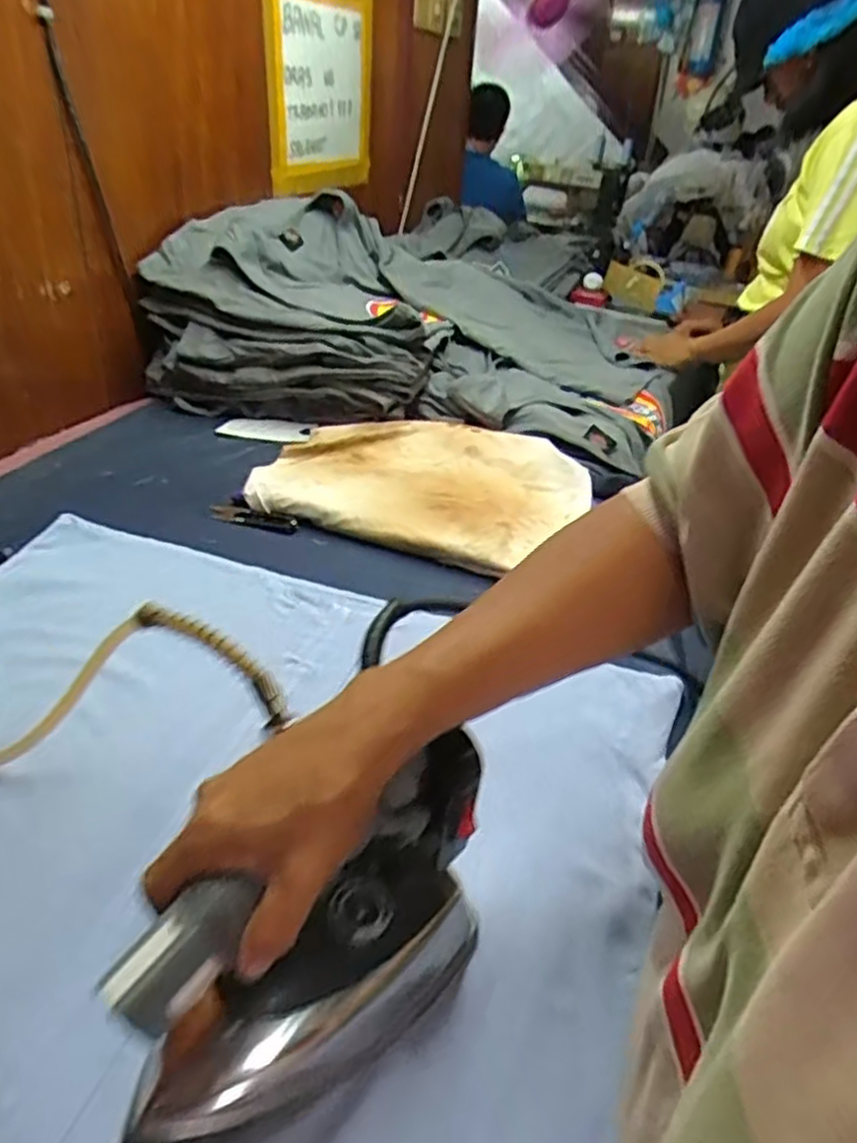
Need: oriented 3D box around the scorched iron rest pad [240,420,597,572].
[{"bbox_3d":[-0.003,-0.109,0.849,0.347,0.019,0.259,16,40,15],"label":"scorched iron rest pad"}]

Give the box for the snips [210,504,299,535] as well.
[{"bbox_3d":[-0.189,-0.058,0.797,0.105,0.011,0.023,15,35,14],"label":"snips"}]

